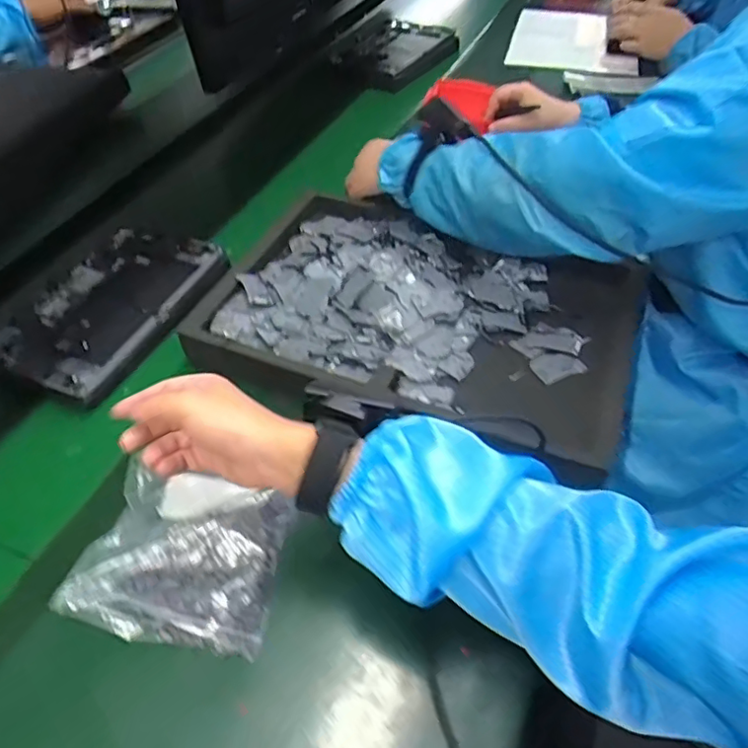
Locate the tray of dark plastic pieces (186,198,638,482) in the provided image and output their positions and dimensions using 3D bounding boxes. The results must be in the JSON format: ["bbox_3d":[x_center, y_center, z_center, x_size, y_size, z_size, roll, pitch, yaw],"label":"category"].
[{"bbox_3d":[0.056,-0.061,0.635,0.430,0.080,0.304,16,51,18],"label":"tray of dark plastic pieces"}]

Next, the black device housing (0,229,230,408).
[{"bbox_3d":[-0.287,-0.080,0.658,0.187,0.023,0.252,19,52,20],"label":"black device housing"}]

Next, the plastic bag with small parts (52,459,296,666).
[{"bbox_3d":[-0.151,0.137,0.459,0.151,0.036,0.130,5,49,9],"label":"plastic bag with small parts"}]

